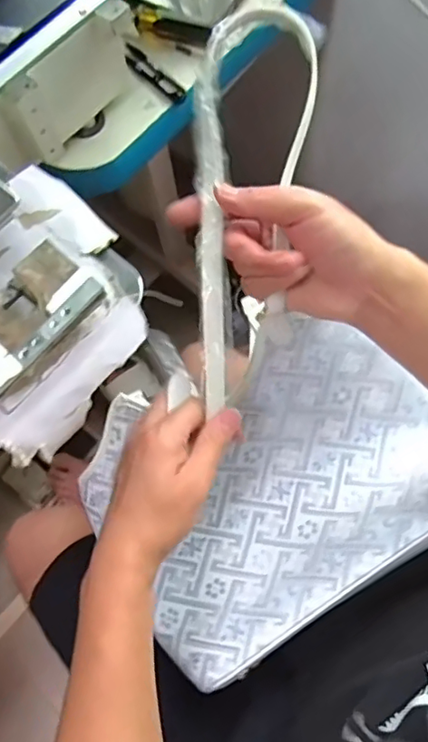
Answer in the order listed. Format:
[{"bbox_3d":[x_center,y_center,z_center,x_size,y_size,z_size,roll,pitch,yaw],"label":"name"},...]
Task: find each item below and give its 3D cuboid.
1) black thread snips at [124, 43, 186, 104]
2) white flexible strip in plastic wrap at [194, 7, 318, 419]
[{"bbox_3d":[-0.064,-0.314,0.591,0.026,0.006,0.092,-41,74,-10],"label":"black thread snips"},{"bbox_3d":[0.018,-0.104,0.403,0.077,0.026,0.269,7,103,3],"label":"white flexible strip in plastic wrap"}]

